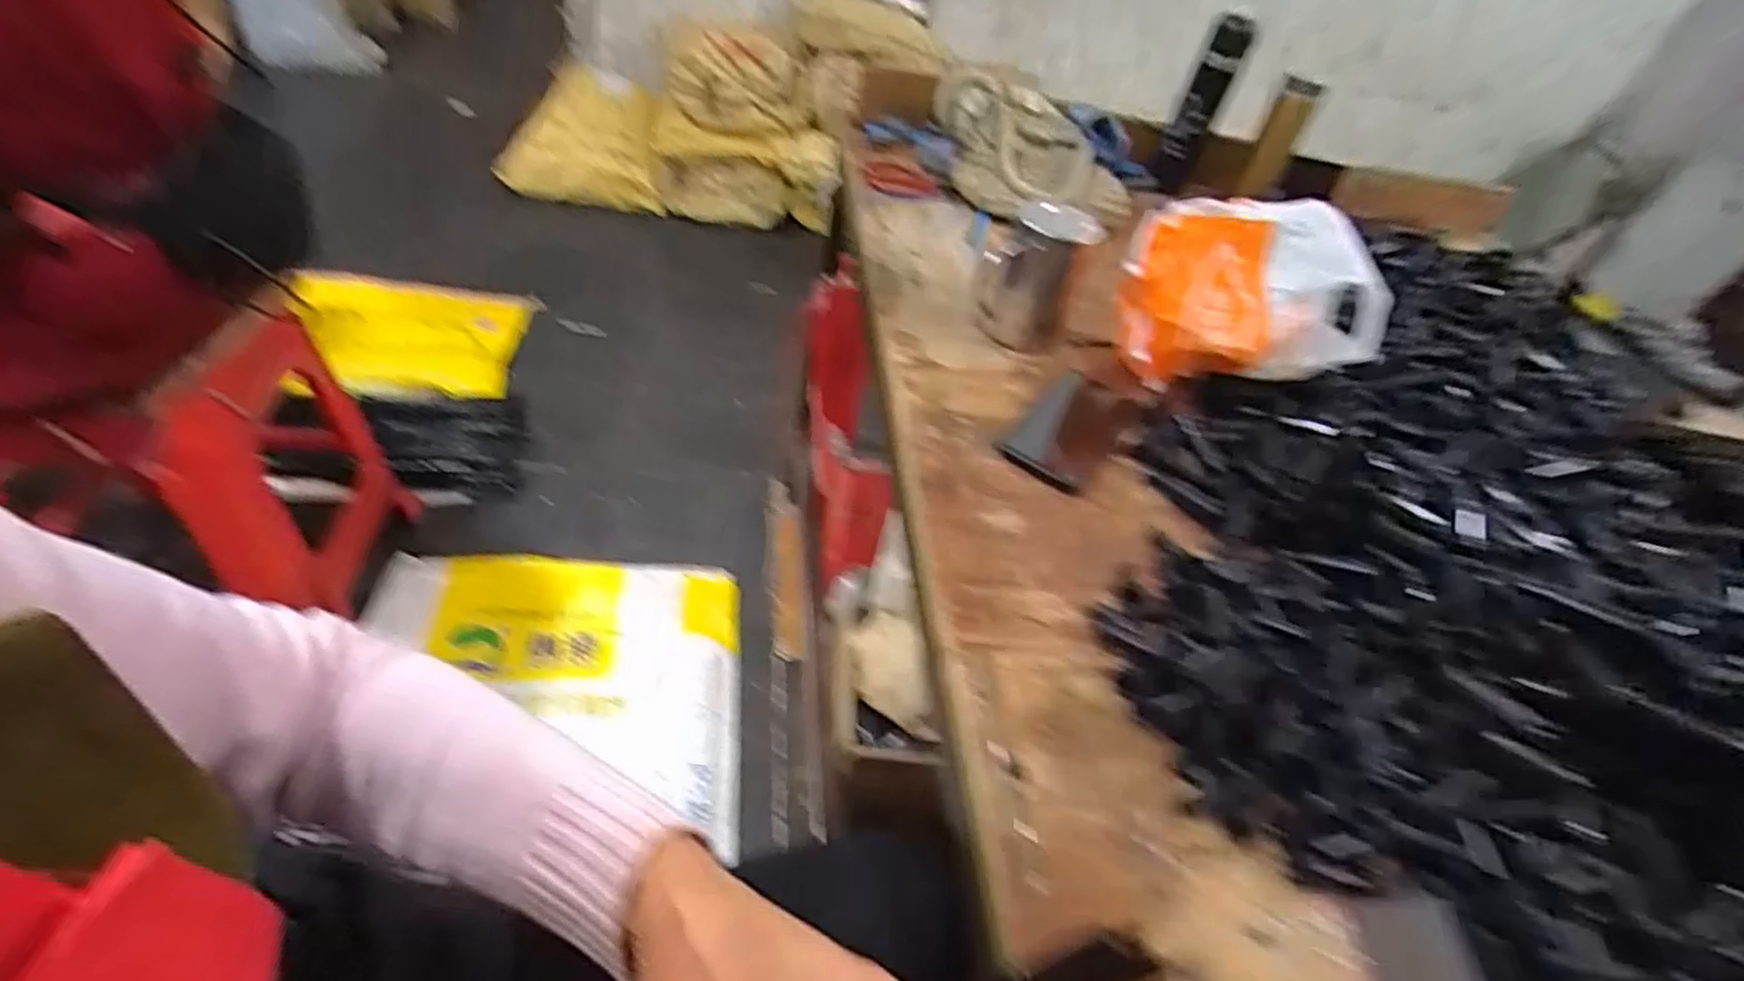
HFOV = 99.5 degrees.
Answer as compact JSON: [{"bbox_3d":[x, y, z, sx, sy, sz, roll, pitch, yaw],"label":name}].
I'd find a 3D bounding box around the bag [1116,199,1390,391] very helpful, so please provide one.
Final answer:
[{"bbox_3d":[0.324,-0.166,0.654,0.199,0.140,0.115,4,45,-12],"label":"bag"}]

